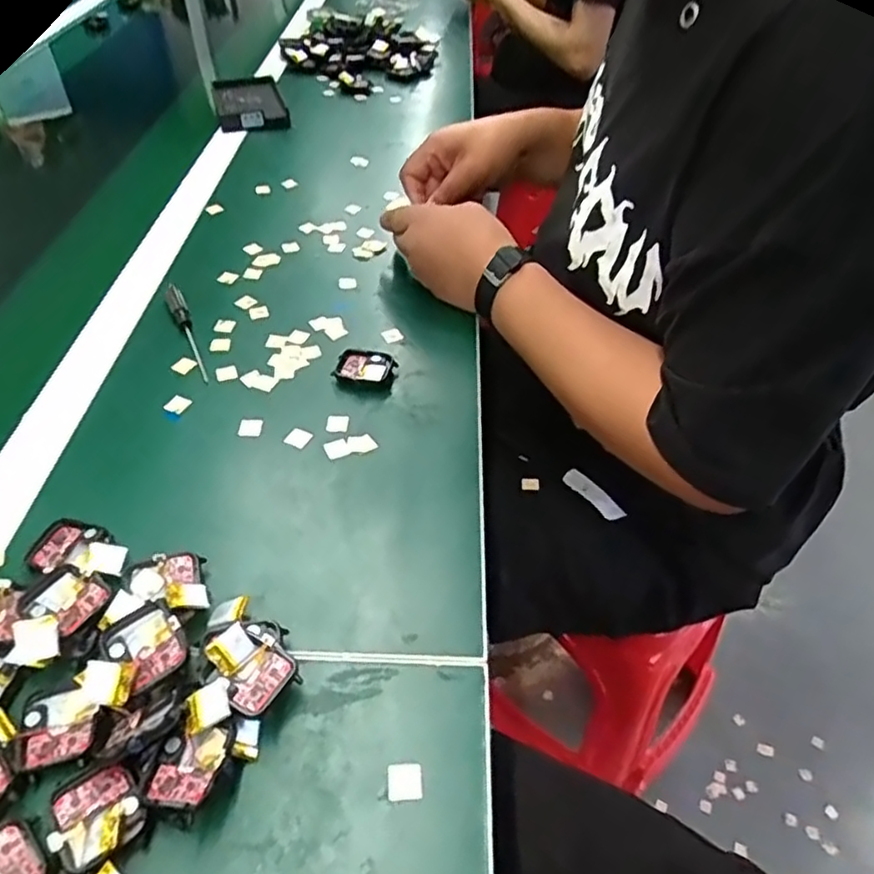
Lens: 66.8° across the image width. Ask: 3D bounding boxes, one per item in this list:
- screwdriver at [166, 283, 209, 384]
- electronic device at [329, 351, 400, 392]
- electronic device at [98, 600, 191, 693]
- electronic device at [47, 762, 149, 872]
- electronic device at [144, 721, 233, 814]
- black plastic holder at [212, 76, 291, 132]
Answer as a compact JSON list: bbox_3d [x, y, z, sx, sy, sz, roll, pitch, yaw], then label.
[{"bbox_3d":[-0.211,-0.090,0.562,0.014,0.012,0.128,-18,49,-20],"label":"screwdriver"},{"bbox_3d":[-0.058,-0.054,0.536,0.047,0.008,0.038,10,46,6],"label":"electronic device"},{"bbox_3d":[-0.153,0.109,0.348,0.036,0.011,0.038,-27,53,-26],"label":"electronic device"},{"bbox_3d":[-0.156,0.169,0.300,0.037,0.010,0.040,-29,54,-28],"label":"electronic device"},{"bbox_3d":[-0.114,0.151,0.307,0.039,0.010,0.038,0,39,24],"label":"electronic device"},{"bbox_3d":[-0.255,-0.455,0.906,0.089,0.024,0.146,-11,47,-14],"label":"black plastic holder"}]

